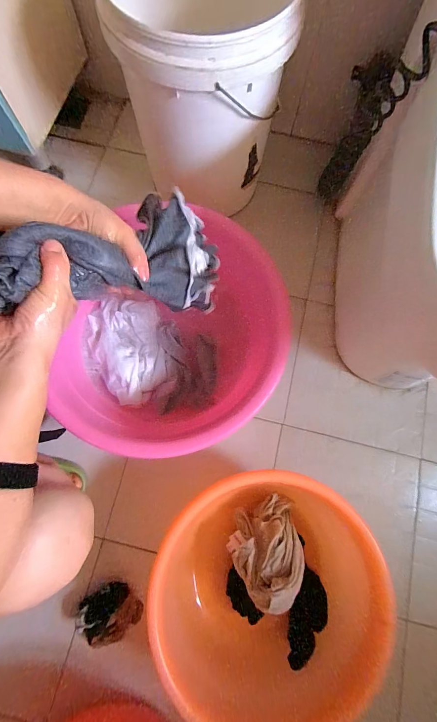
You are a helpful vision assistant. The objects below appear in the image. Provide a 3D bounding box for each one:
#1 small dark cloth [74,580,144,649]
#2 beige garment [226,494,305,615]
[{"bbox_3d":[-0.195,0.454,0.540,0.105,0.041,0.089,-35,79,-9],"label":"small dark cloth"},{"bbox_3d":[0.090,0.327,0.508,0.132,0.079,0.145,-20,77,-6],"label":"beige garment"}]

